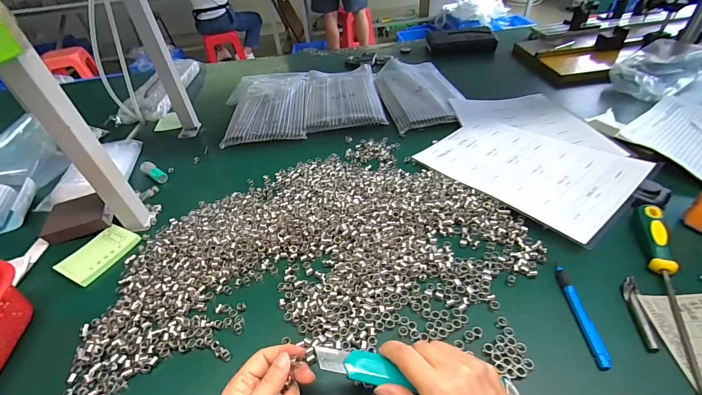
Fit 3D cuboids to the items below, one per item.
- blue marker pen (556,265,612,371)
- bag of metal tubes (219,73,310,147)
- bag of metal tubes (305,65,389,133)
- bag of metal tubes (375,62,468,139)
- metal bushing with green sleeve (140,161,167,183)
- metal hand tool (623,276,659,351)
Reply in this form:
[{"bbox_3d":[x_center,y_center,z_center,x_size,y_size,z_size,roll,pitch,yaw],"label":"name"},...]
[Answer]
[{"bbox_3d":[0.251,0.126,0.358,0.012,0.013,0.117,-2,39,7],"label":"blue marker pen"},{"bbox_3d":[-0.212,-0.232,0.812,0.201,0.043,0.307,-7,39,0],"label":"bag of metal tubes"},{"bbox_3d":[-0.024,-0.265,0.835,0.180,0.028,0.325,-7,39,1],"label":"bag of metal tubes"},{"bbox_3d":[0.165,-0.274,0.812,0.185,0.026,0.346,-9,39,-2],"label":"bag of metal tubes"},{"bbox_3d":[-0.383,-0.050,0.633,0.064,0.017,0.024,31,52,22],"label":"metal bushing with green sleeve"},{"bbox_3d":[0.310,0.123,0.353,0.013,0.008,0.086,6,41,17],"label":"metal hand tool"}]

